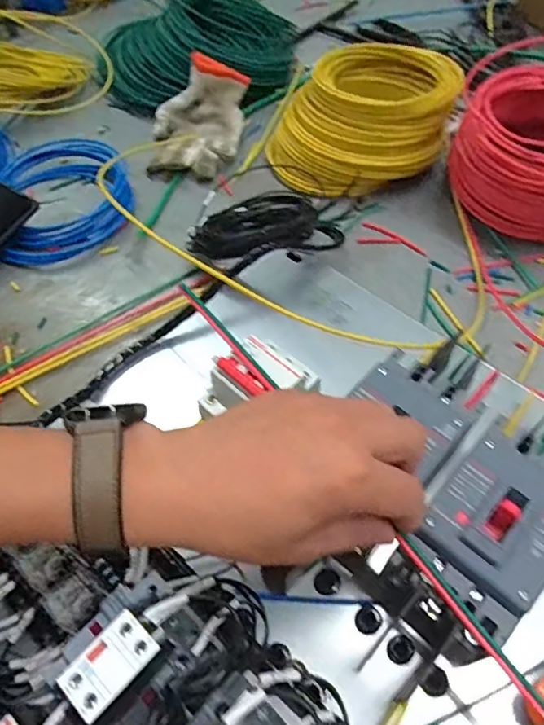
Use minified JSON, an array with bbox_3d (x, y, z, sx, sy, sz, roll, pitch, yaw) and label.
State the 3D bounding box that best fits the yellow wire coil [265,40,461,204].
[{"bbox_3d":[0.101,-0.281,0.621,0.211,0.095,0.145,-21,57,-12],"label":"yellow wire coil"}]

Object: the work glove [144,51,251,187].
[{"bbox_3d":[-0.095,-0.297,0.655,0.109,0.057,0.155,5,55,6],"label":"work glove"}]

